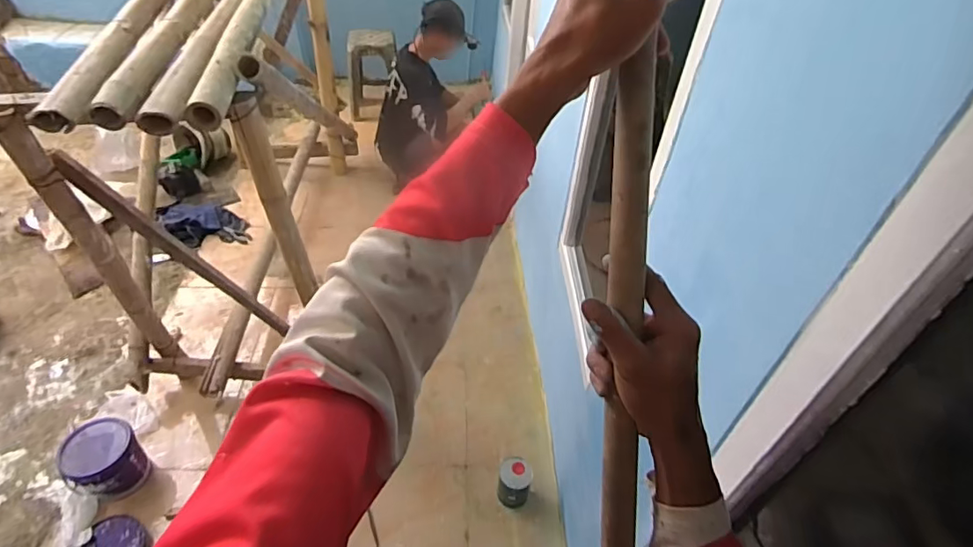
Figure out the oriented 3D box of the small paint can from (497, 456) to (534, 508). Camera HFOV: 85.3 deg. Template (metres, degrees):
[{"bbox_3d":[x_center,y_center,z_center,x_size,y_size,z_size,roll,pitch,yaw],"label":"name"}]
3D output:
[{"bbox_3d":[0.085,0.631,1.601,0.097,0.139,0.093,1,45,-1],"label":"small paint can"}]

